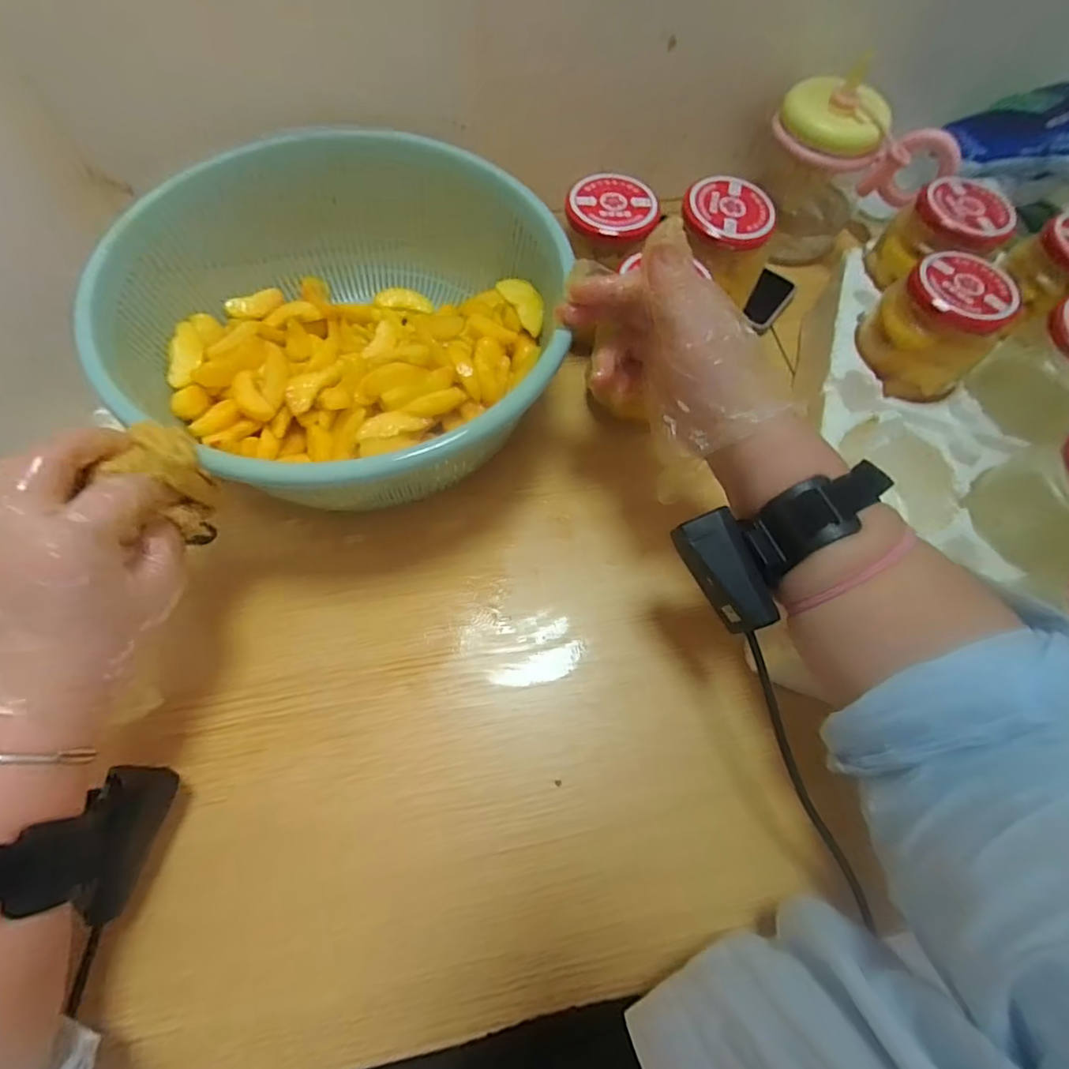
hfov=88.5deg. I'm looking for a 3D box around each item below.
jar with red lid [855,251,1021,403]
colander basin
[{"bbox_3d":[0.289,-0.152,0.398,0.073,0.064,0.082,-39,73,-20],"label":"jar with red lid"},{"bbox_3d":[-0.132,-0.156,0.409,0.292,0.099,0.309,2,65,-4],"label":"colander basin"}]

